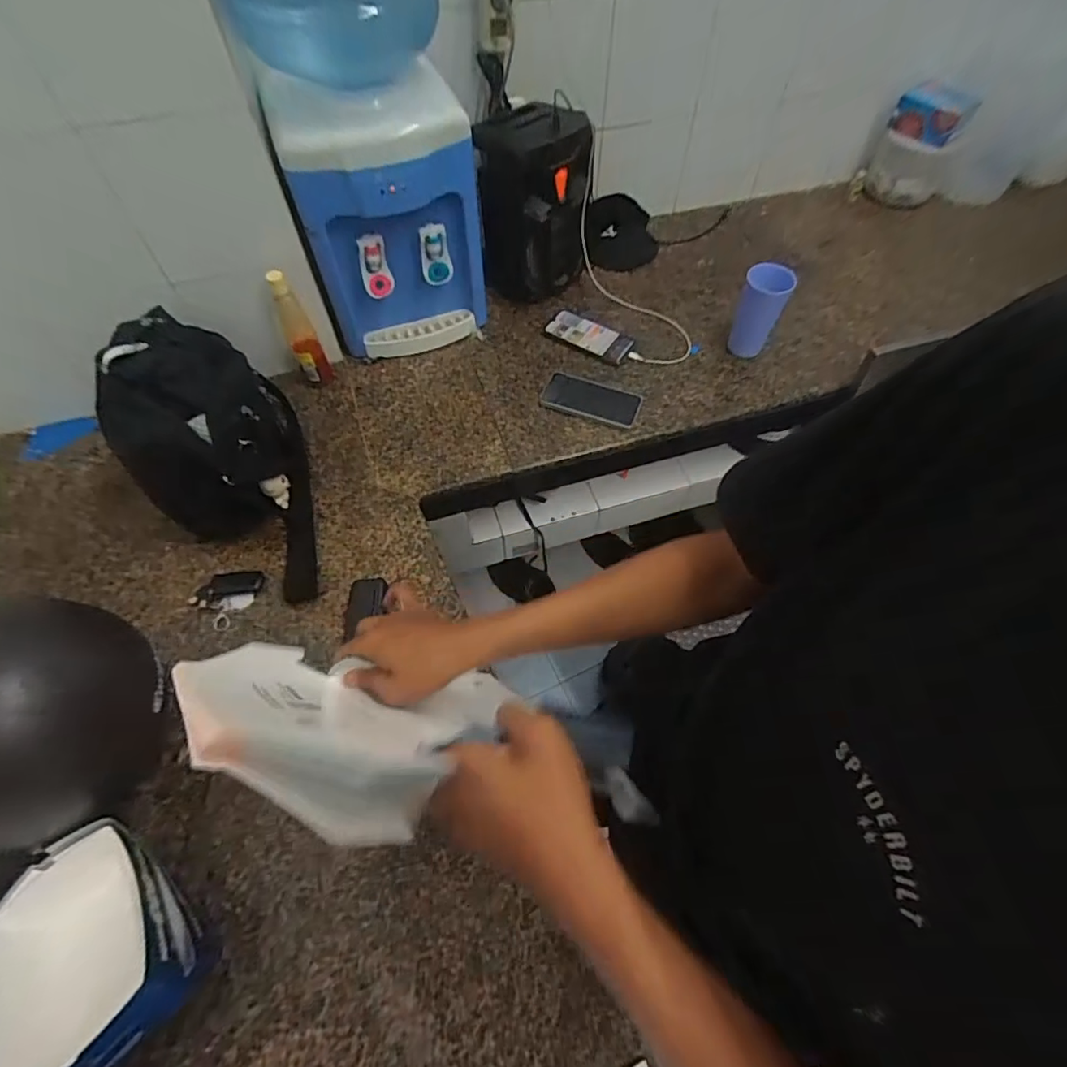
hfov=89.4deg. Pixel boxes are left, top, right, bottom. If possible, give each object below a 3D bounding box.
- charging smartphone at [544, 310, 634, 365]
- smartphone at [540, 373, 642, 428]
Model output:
[{"bbox_3d":[0.105,-0.375,1.017,0.167,0.015,0.070,29,64,16],"label":"charging smartphone"},{"bbox_3d":[0.101,-0.235,0.934,0.164,0.004,0.083,17,61,10],"label":"smartphone"}]

